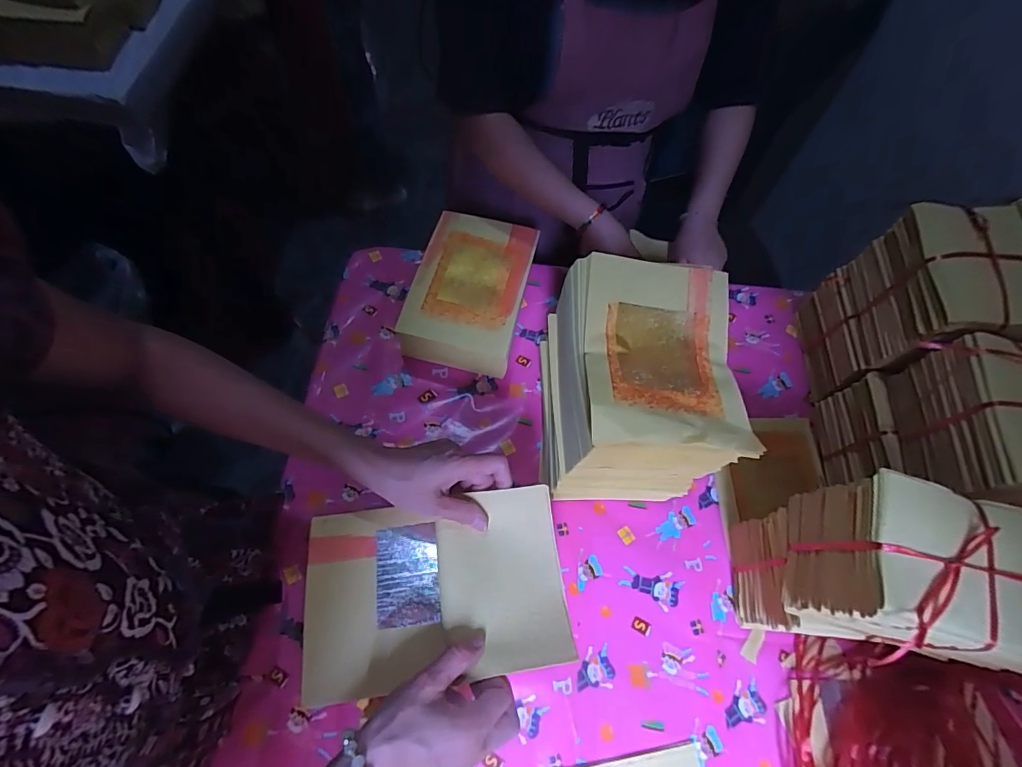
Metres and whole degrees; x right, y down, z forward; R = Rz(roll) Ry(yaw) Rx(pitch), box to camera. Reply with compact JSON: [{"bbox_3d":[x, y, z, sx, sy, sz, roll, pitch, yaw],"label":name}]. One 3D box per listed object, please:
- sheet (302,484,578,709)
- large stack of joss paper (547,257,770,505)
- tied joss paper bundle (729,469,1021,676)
[{"bbox_3d":[-0.071,0.186,0.421,0.230,0.031,0.152,-6,65,-6],"label":"sheet"},{"bbox_3d":[0.139,0.002,0.544,0.180,0.195,0.228,2,65,-2],"label":"large stack of joss paper"},{"bbox_3d":[0.368,0.198,0.475,0.158,0.245,0.128,11,65,2],"label":"tied joss paper bundle"}]

